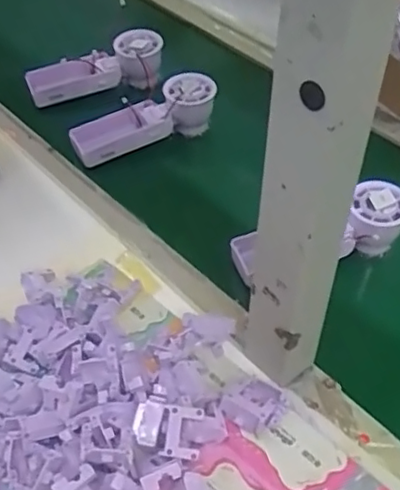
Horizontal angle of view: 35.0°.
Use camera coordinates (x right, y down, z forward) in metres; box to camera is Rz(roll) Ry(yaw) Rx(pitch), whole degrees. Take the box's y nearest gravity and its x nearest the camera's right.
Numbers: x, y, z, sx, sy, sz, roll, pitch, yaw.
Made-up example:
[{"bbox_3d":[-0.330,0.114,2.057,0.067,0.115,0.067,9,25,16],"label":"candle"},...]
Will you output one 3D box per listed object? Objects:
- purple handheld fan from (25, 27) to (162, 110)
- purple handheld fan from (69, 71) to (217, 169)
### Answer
[{"bbox_3d":[-0.127,-0.219,0.811,0.173,0.068,0.048,-17,50,3],"label":"purple handheld fan"},{"bbox_3d":[-0.058,-0.138,0.733,0.171,0.064,0.070,-23,51,2],"label":"purple handheld fan"}]

